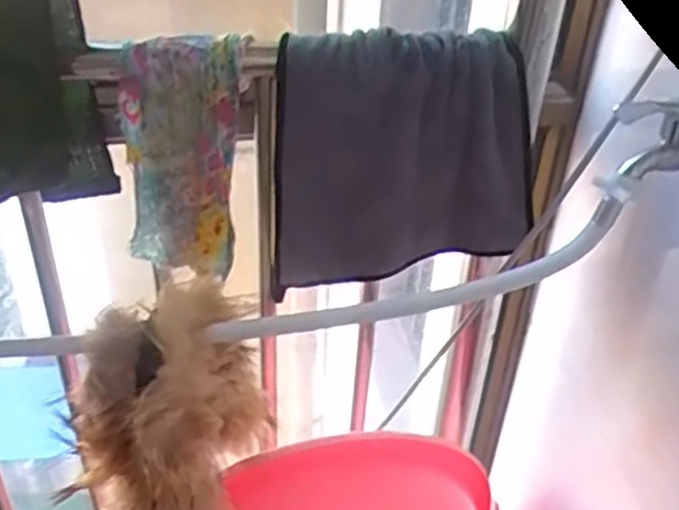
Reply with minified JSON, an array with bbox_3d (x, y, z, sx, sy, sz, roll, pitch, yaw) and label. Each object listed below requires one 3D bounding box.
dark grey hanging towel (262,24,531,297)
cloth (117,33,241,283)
[{"bbox_3d":[0.067,-0.091,0.675,0.251,0.239,0.076,-9,36,-17],"label":"dark grey hanging towel"},{"bbox_3d":[-0.146,-0.087,0.644,0.100,0.212,0.072,3,34,0],"label":"cloth"}]

